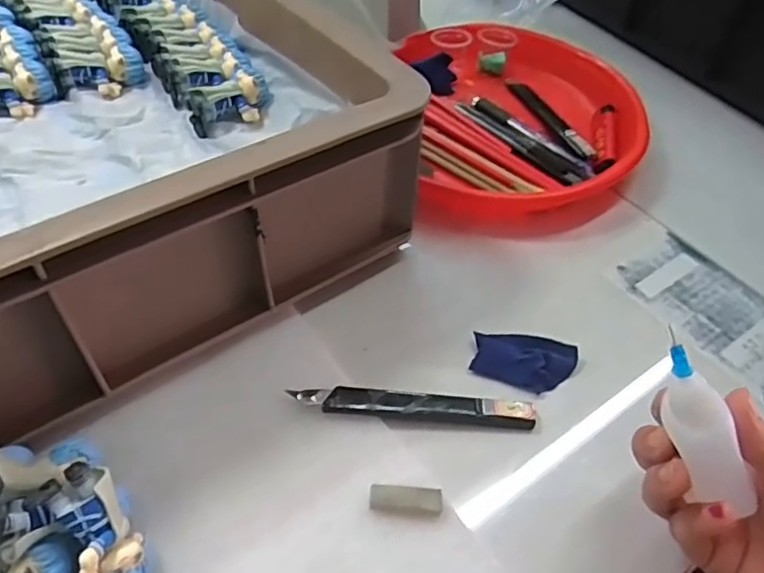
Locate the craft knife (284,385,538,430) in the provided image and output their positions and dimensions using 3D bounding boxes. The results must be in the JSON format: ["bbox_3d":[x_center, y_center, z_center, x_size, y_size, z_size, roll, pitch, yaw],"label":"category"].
[{"bbox_3d":[0.020,0.067,0.351,0.137,0.011,0.015,3,51,-1],"label":"craft knife"}]

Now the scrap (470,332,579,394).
[{"bbox_3d":[0.089,0.046,0.379,0.063,0.011,0.039,10,51,5],"label":"scrap"}]

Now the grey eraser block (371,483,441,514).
[{"bbox_3d":[0.013,0.109,0.317,0.037,0.004,0.013,4,51,0],"label":"grey eraser block"}]

